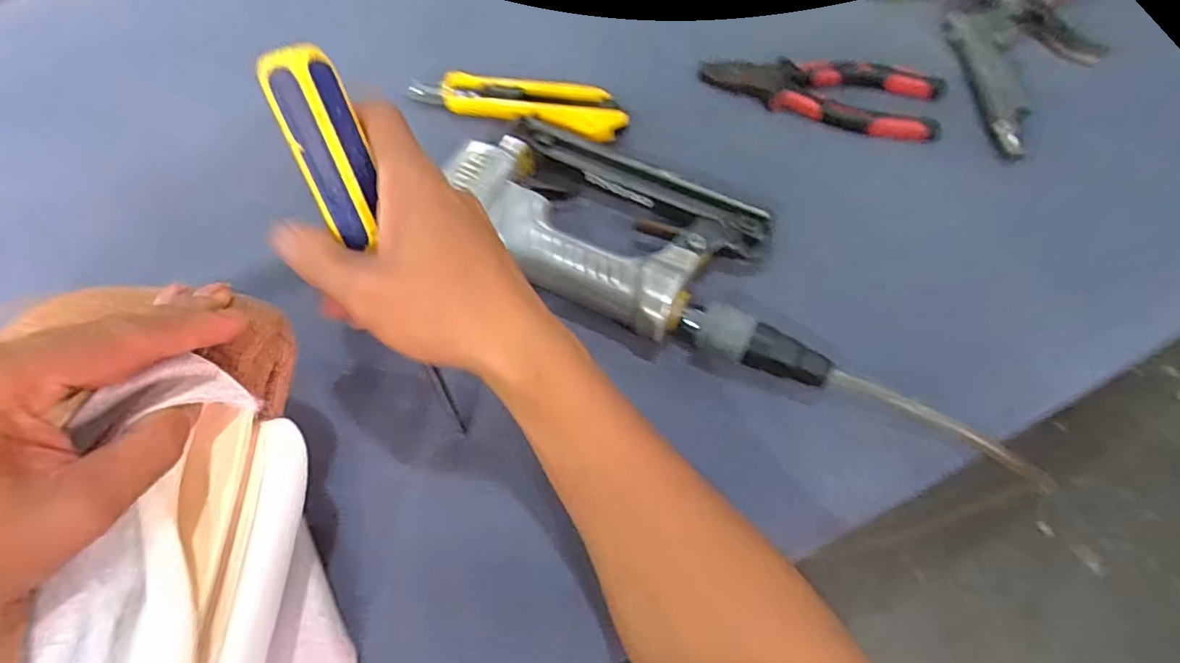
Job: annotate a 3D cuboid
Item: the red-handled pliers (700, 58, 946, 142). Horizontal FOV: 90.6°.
[{"bbox_3d":[0.152,-0.161,0.392,0.152,0.017,0.047,16,67,13],"label":"red-handled pliers"}]

